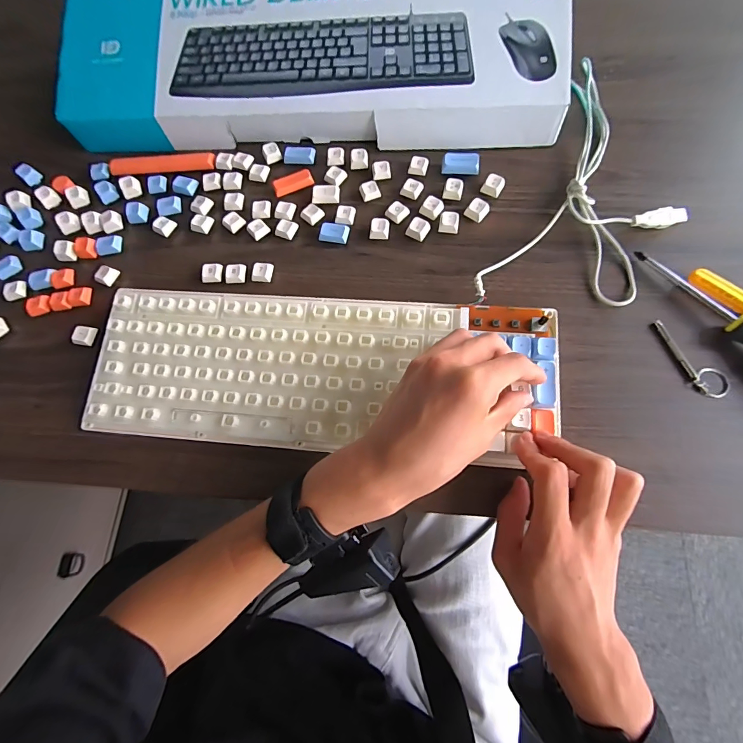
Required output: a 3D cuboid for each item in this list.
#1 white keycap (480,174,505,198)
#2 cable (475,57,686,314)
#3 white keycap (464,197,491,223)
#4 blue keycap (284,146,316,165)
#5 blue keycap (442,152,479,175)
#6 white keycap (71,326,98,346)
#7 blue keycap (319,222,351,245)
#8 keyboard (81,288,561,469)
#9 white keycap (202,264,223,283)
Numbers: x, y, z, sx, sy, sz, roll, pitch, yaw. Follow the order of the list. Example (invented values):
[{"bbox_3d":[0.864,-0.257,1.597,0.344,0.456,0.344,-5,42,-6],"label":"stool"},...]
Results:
[{"bbox_3d":[0.119,-0.182,0.373,0.018,0.011,0.019,34,76,13],"label":"white keycap"},{"bbox_3d":[0.217,-0.162,0.357,0.142,0.034,0.305,25,74,11],"label":"cable"},{"bbox_3d":[0.102,-0.156,0.365,0.018,0.011,0.019,39,77,14],"label":"white keycap"},{"bbox_3d":[-0.076,-0.229,0.405,0.032,0.010,0.017,8,71,5],"label":"blue keycap"},{"bbox_3d":[0.090,-0.208,0.383,0.037,0.009,0.022,0,71,3],"label":"blue keycap"},{"bbox_3d":[-0.266,-0.034,0.353,0.016,0.010,0.018,7,71,5],"label":"white keycap"},{"bbox_3d":[-0.036,-0.135,0.374,0.027,0.011,0.019,14,72,8],"label":"blue keycap"},{"bbox_3d":[-0.044,-0.002,0.318,0.384,0.025,0.138,-1,71,5],"label":"keyboard"},{"bbox_3d":[-0.152,-0.095,0.365,0.017,0.009,0.017,2,71,4],"label":"white keycap"}]

